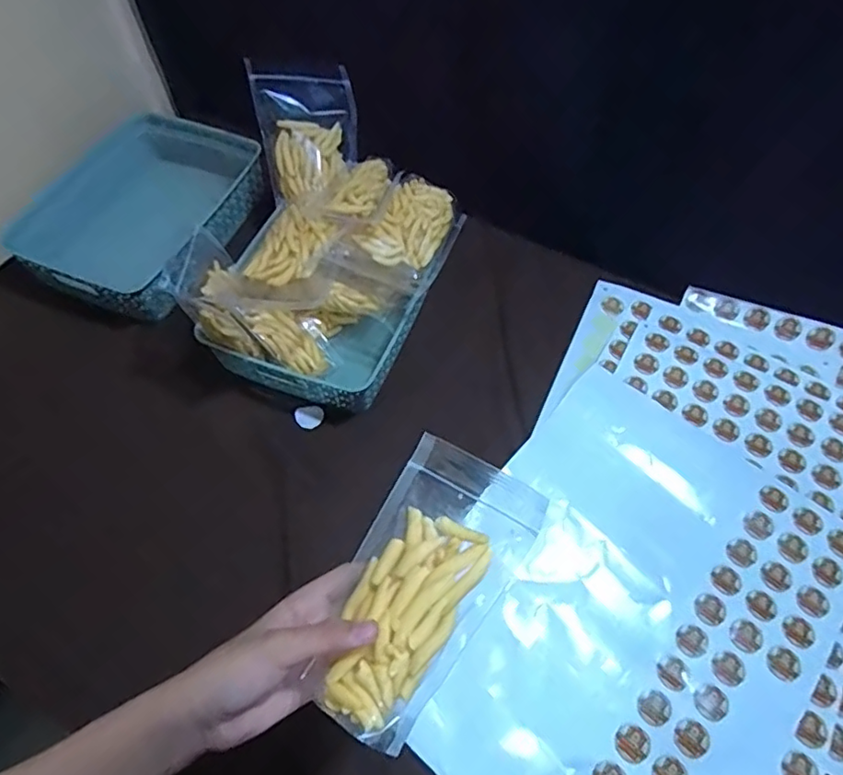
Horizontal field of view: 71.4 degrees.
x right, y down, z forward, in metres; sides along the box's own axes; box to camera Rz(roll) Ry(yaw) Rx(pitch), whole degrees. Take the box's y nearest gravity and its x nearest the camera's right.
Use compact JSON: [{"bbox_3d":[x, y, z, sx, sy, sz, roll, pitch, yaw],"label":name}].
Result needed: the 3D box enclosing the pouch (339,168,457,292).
[{"bbox_3d":[-0.021,-0.205,0.746,0.100,0.036,0.156,25,62,16],"label":"pouch"}]

